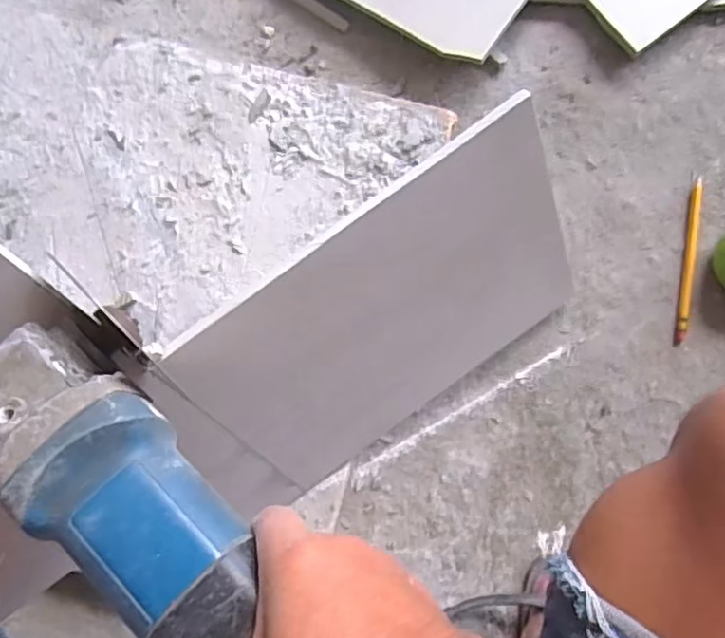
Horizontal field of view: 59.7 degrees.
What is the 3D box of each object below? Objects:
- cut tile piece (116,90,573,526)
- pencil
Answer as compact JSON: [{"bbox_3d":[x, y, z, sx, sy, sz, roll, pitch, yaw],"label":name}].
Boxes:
[{"bbox_3d":[0.015,0.015,0.465,0.312,0.225,0.016,-34,48,-3],"label":"cut tile piece"},{"bbox_3d":[0.284,-0.052,0.548,0.011,0.007,0.145,9,84,7],"label":"pencil"}]

